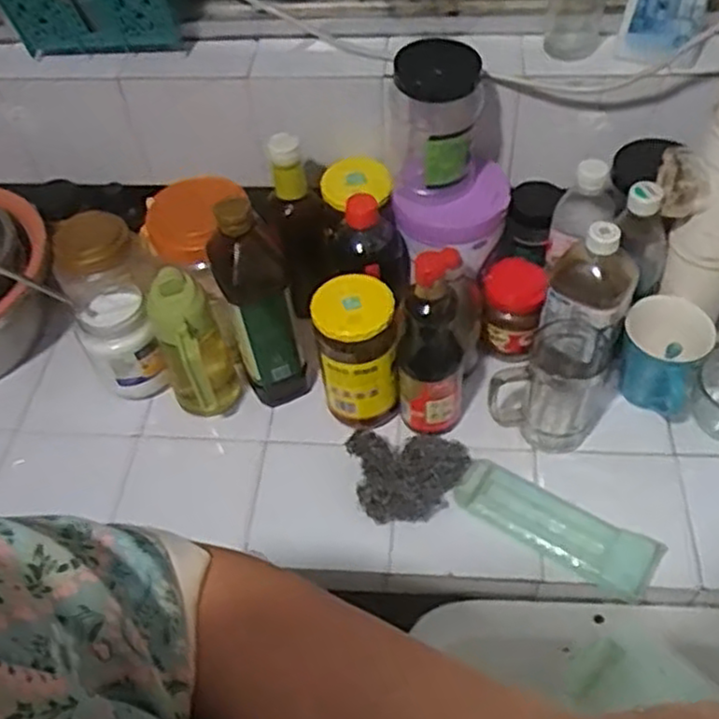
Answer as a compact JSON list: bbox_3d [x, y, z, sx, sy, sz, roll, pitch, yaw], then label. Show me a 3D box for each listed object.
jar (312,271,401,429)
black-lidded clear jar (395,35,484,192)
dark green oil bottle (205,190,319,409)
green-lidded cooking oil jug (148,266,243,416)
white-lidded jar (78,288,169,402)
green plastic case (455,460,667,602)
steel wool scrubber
[{"bbox_3d":[-0.002,-0.008,0.796,0.078,0.159,0.079,-2,51,2],"label":"jar"},{"bbox_3d":[0.080,-0.249,0.775,0.089,0.154,0.099,2,51,6],"label":"black-lidded clear jar"},{"bbox_3d":[-0.106,-0.058,0.809,0.080,0.280,0.086,-9,51,-4],"label":"dark green oil bottle"},{"bbox_3d":[-0.177,-0.007,0.810,0.076,0.188,0.085,-20,53,-12],"label":"green-lidded cooking oil jug"},{"bbox_3d":[-0.275,-0.016,0.870,0.074,0.126,0.093,-20,53,-12],"label":"white-lidded jar"},{"bbox_3d":[0.198,0.168,0.754,0.201,0.025,0.059,26,57,22],"label":"green plastic case"},{"bbox_3d":[0.056,0.119,0.782,0.124,0.042,0.091,-8,51,-3],"label":"steel wool scrubber"}]

